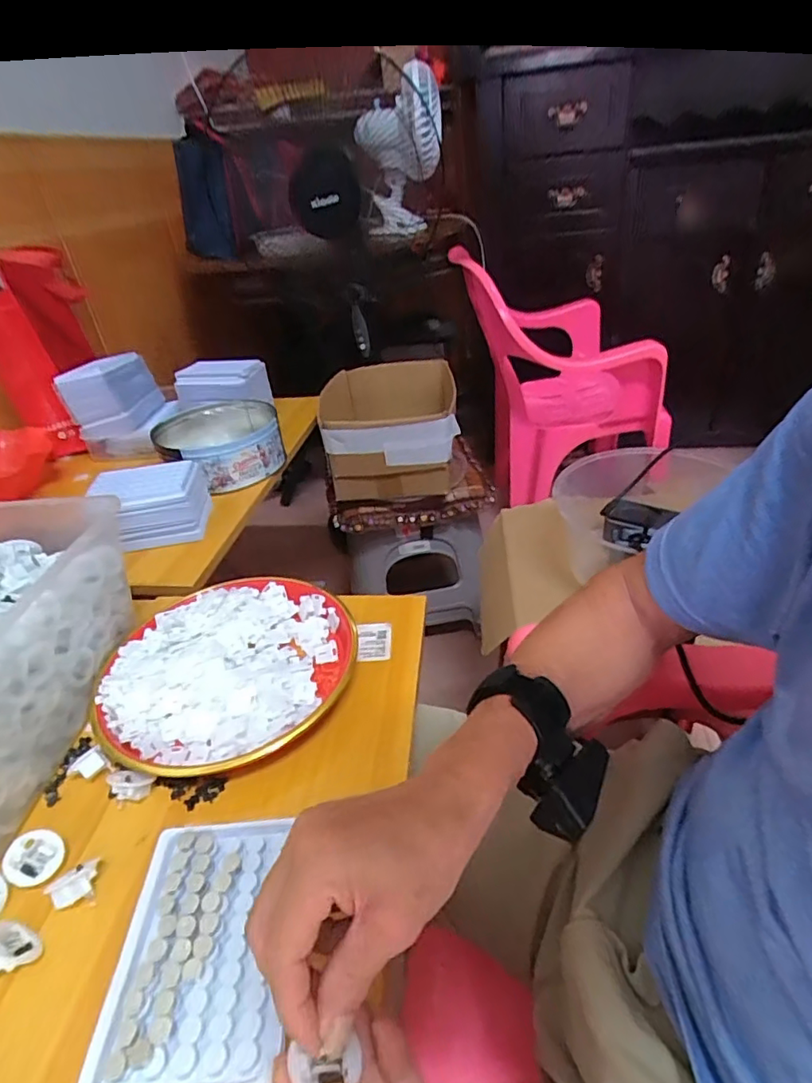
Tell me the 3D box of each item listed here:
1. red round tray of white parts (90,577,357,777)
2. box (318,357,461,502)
[{"bbox_3d":[-0.158,0.110,0.492,0.200,0.034,0.211,-4,34,3],"label":"red round tray of white parts"},{"bbox_3d":[-0.024,-0.201,1.005,0.238,0.178,0.210,-6,34,0],"label":"box"}]

